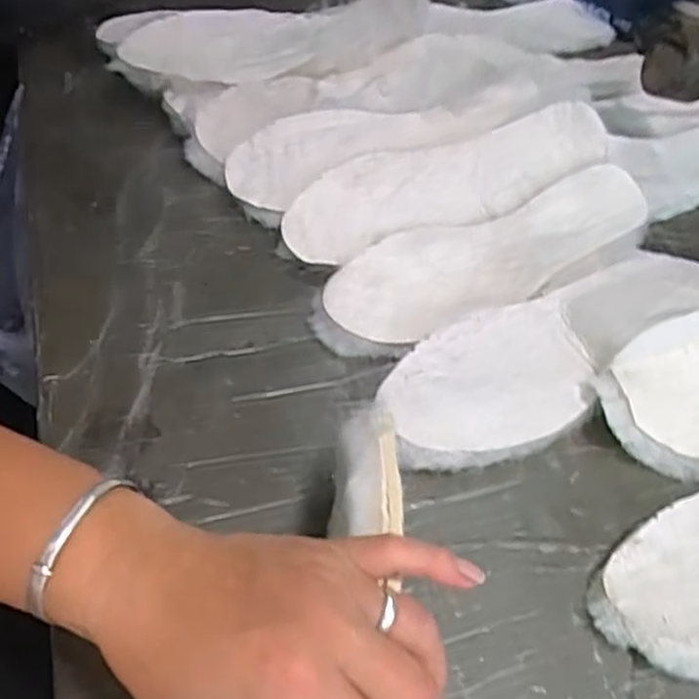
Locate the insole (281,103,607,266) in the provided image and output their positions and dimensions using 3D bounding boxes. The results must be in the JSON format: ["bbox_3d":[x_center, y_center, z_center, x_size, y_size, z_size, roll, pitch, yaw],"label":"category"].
[{"bbox_3d":[0.074,-0.130,0.544,0.265,0.019,0.077,-21,69,-15],"label":"insole"}]

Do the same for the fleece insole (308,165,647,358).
[{"bbox_3d":[0.100,-0.066,0.509,0.270,0.017,0.084,-21,58,-21],"label":"fleece insole"}]

